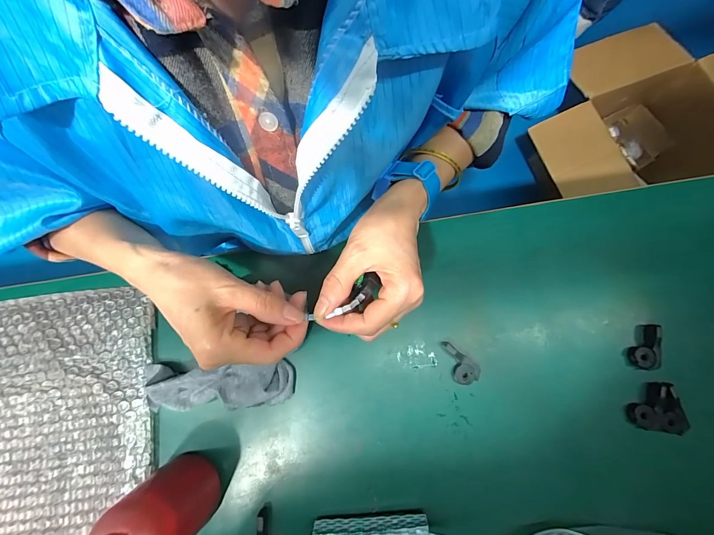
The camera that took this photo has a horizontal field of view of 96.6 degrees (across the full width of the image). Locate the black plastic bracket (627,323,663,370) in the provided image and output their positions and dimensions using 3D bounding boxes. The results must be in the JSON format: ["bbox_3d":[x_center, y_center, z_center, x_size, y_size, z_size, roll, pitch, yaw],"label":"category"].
[{"bbox_3d":[0.292,0.080,0.322,0.024,0.015,0.045,19,78,3],"label":"black plastic bracket"}]

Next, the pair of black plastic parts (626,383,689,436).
[{"bbox_3d":[0.292,0.135,0.308,0.048,0.016,0.044,7,78,1],"label":"pair of black plastic parts"}]

